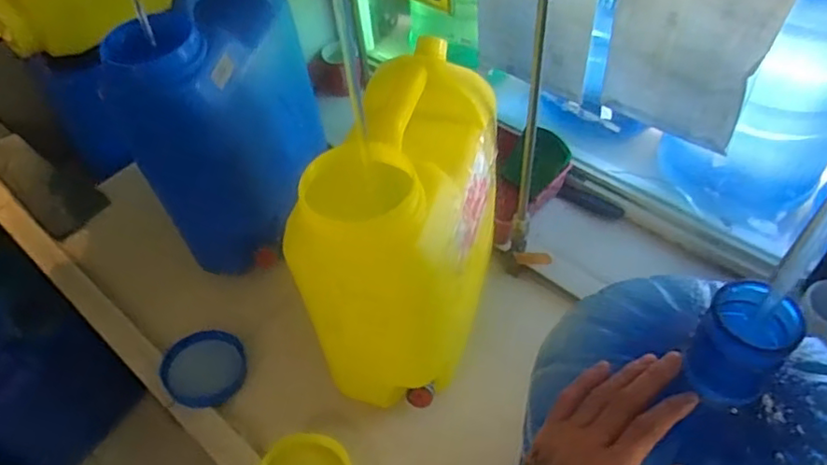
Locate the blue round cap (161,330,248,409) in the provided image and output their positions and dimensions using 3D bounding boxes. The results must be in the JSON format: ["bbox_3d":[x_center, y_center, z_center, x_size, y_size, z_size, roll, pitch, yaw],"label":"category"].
[{"bbox_3d":[-0.310,0.200,0.910,0.116,0.025,0.116,-2,64,4],"label":"blue round cap"}]

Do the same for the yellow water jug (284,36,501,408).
[{"bbox_3d":[0.001,0.006,0.761,0.160,0.377,0.290,13,54,15],"label":"yellow water jug"}]

